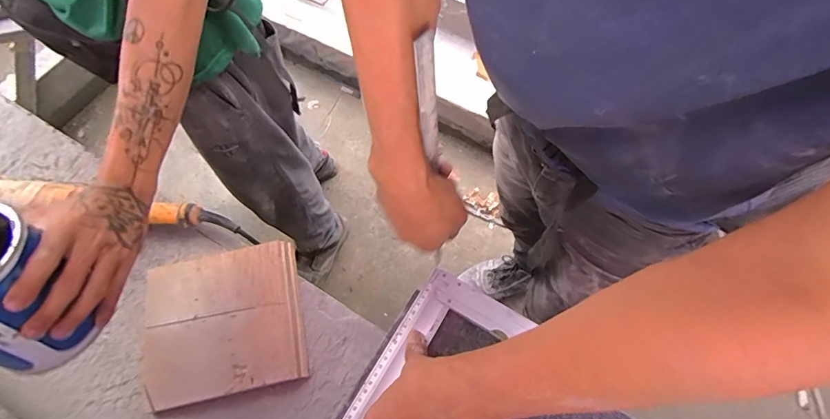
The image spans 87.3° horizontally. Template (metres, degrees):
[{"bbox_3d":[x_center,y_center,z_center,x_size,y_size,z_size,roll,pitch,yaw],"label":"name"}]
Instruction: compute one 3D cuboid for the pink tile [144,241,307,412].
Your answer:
[{"bbox_3d":[-0.229,0.133,0.521,0.179,0.029,0.166,-12,66,-3],"label":"pink tile"}]

